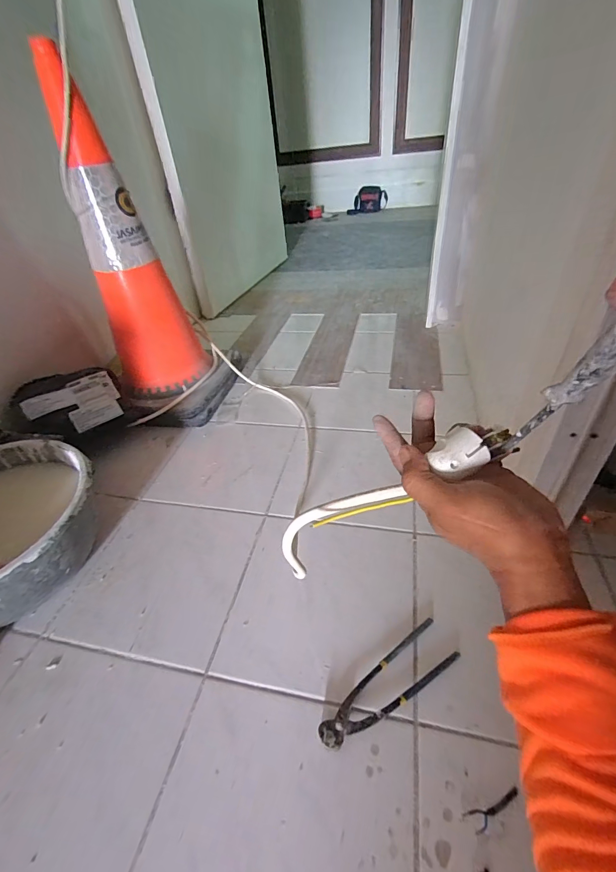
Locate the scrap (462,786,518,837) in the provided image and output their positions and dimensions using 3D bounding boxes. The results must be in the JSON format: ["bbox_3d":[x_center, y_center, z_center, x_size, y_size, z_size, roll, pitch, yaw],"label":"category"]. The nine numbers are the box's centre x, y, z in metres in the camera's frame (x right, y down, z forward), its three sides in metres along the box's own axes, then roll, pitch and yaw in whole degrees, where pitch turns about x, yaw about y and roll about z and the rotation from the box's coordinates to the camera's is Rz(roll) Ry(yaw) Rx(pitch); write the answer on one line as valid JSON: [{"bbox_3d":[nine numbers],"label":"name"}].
[{"bbox_3d":[0.208,0.416,0.411,0.071,0.005,0.019,-15,39,-11],"label":"scrap"}]

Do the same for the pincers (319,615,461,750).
[{"bbox_3d":[0.112,0.346,0.515,0.221,0.014,0.063,-25,42,-22],"label":"pincers"}]

